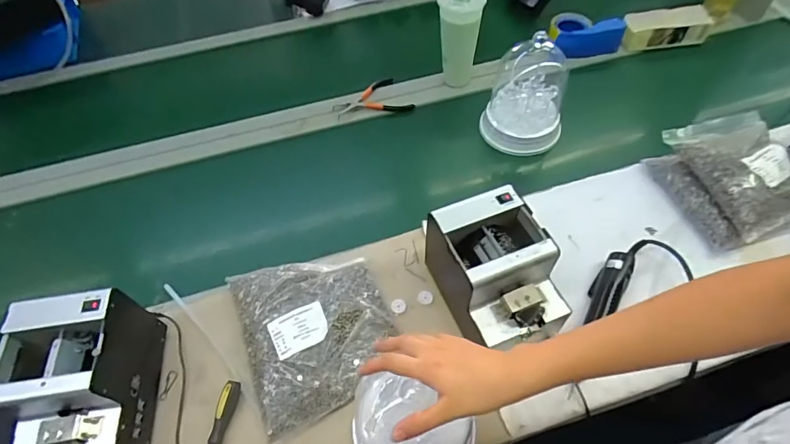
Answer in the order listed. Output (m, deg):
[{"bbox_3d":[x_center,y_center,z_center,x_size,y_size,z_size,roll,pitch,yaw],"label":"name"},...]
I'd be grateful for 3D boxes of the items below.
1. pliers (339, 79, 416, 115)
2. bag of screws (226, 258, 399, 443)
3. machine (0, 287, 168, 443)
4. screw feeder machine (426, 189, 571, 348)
[{"bbox_3d":[-0.038,-0.275,0.976,0.150,0.021,0.111,-5,55,0],"label":"pliers"},{"bbox_3d":[-0.108,0.146,0.632,0.201,0.038,0.234,-18,56,-9],"label":"bag of screws"},{"bbox_3d":[-0.380,0.195,0.552,0.122,0.149,0.179,-8,55,-2],"label":"machine"},{"bbox_3d":[0.140,0.070,0.622,0.125,0.145,0.185,-21,56,-11],"label":"screw feeder machine"}]

